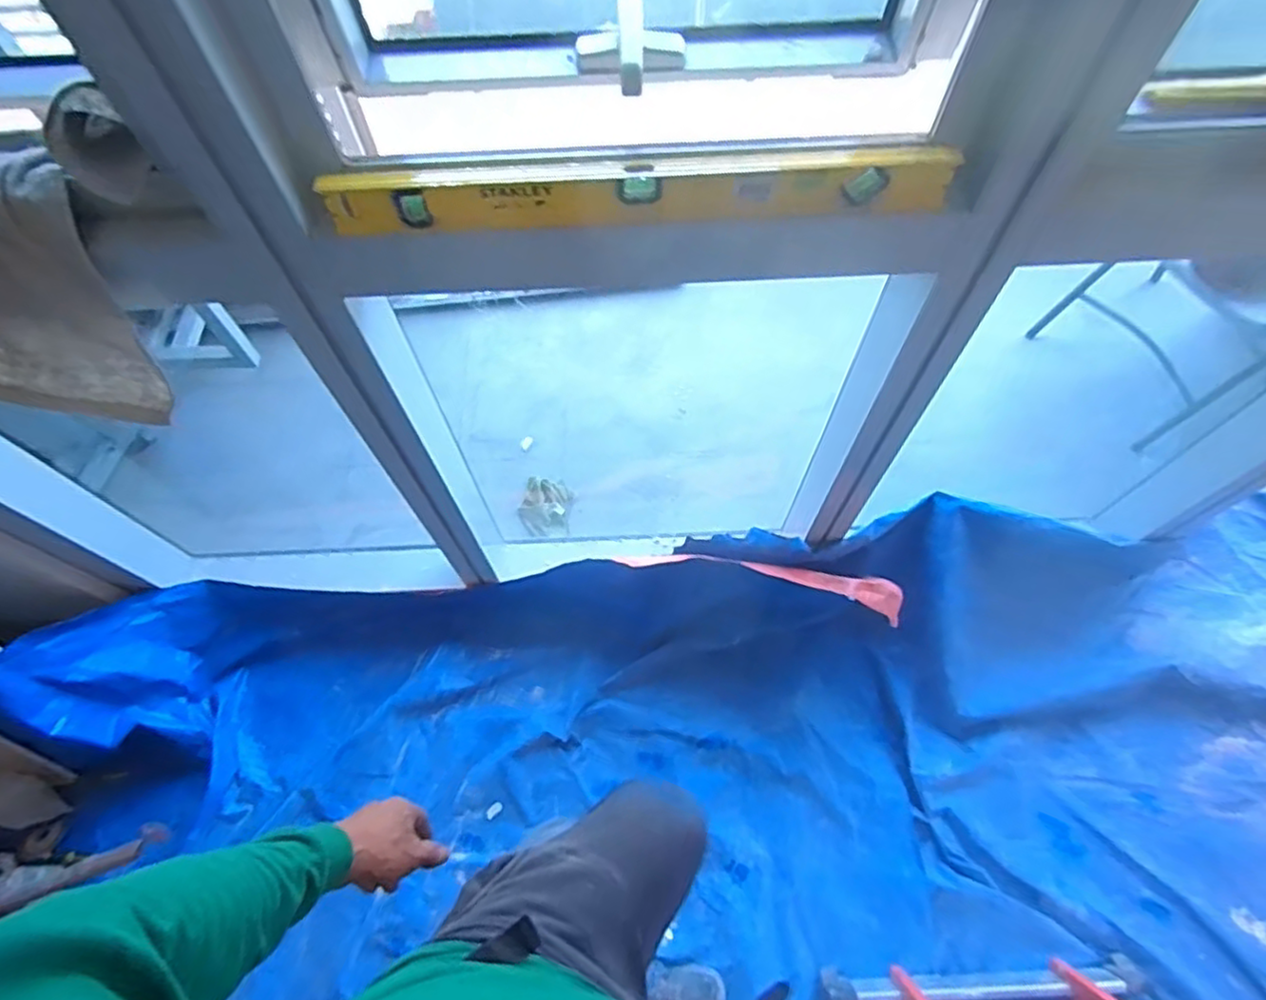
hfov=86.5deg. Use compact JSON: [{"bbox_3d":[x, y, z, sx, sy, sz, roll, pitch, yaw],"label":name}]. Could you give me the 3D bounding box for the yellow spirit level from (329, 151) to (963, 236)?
[{"bbox_3d":[0.006,-0.294,0.646,0.583,0.060,0.025,-2,63,0],"label":"yellow spirit level"}]

